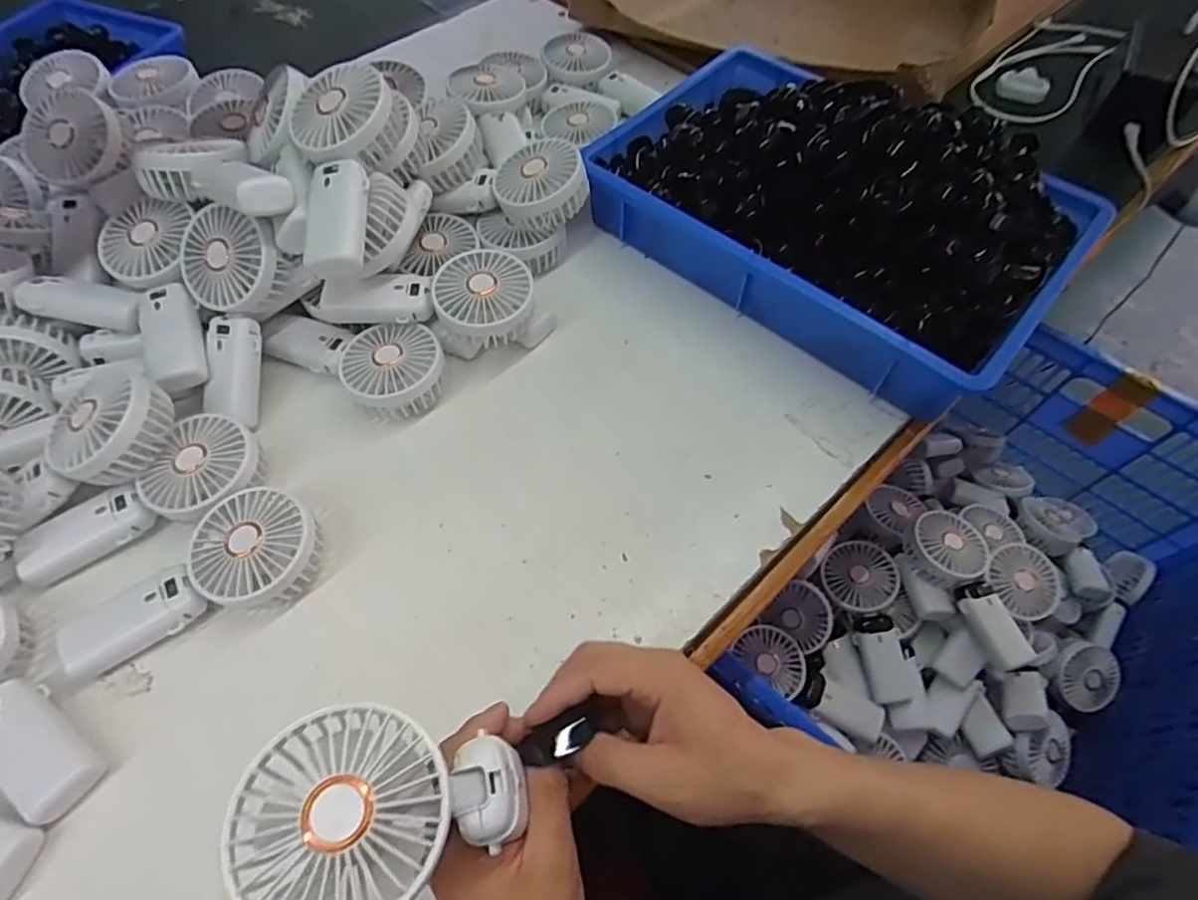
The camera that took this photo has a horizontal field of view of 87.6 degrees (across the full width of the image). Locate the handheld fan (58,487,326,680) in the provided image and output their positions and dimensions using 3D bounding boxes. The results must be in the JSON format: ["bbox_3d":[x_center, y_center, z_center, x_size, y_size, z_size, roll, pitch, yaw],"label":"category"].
[{"bbox_3d":[-0.293,0.092,0.459,0.181,0.053,0.085,-20,62,-11],"label":"handheld fan"}]

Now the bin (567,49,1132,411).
[{"bbox_3d":[0.221,-0.245,0.599,0.415,0.116,0.271,38,67,20],"label":"bin"}]

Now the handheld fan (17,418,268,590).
[{"bbox_3d":[-0.358,0.036,0.493,0.185,0.045,0.082,-21,62,-12],"label":"handheld fan"}]

